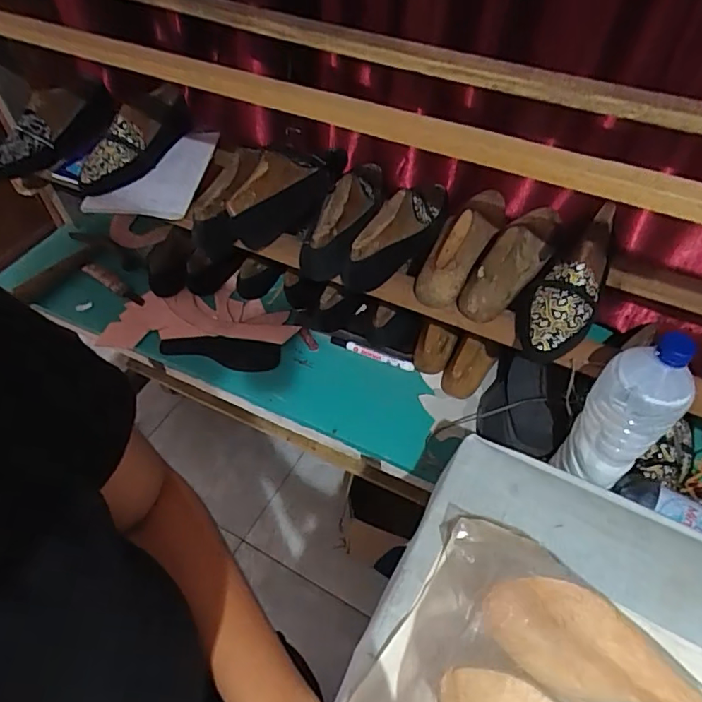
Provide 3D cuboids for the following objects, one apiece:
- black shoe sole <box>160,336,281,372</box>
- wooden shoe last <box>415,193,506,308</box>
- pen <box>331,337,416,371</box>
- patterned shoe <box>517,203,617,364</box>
[{"bbox_3d":[-0.218,0.002,0.891,0.195,0.014,0.057,8,52,6],"label":"black shoe sole"},{"bbox_3d":[0.154,-0.159,0.721,0.067,0.074,0.225,23,55,17],"label":"wooden shoe last"},{"bbox_3d":[0.035,0.004,0.887,0.147,0.010,0.014,20,54,15],"label":"pen"},{"bbox_3d":[0.272,-0.090,0.671,0.084,0.096,0.239,23,68,17],"label":"patterned shoe"}]

